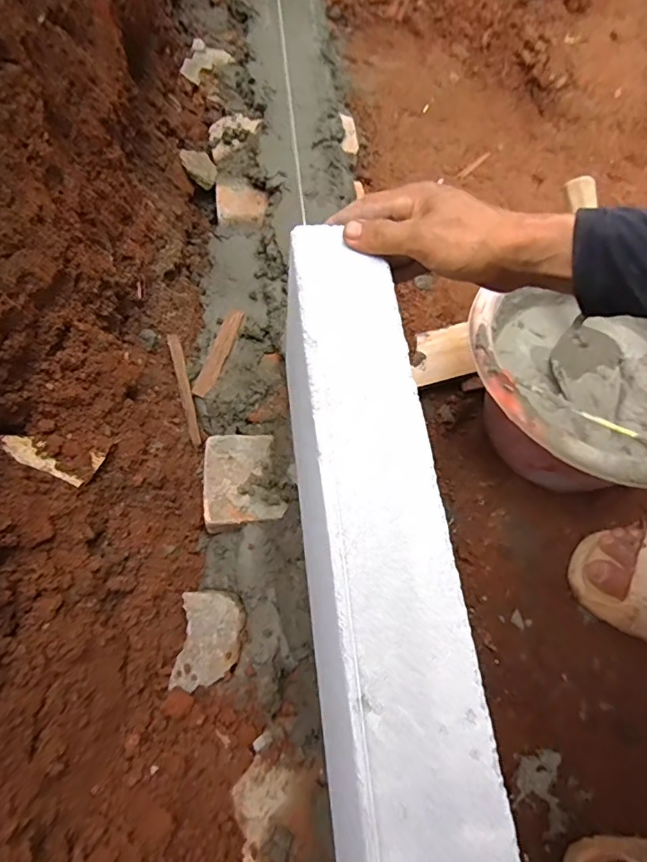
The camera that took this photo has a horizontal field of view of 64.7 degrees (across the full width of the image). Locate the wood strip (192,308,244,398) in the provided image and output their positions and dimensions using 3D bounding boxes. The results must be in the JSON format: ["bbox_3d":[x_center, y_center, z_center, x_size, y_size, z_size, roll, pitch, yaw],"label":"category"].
[{"bbox_3d":[-0.128,-0.097,0.624,0.022,0.004,0.127,15,65,3],"label":"wood strip"}]

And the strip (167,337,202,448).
[{"bbox_3d":[-0.161,-0.049,0.597,0.013,0.010,0.129,-13,93,-9],"label":"strip"}]

